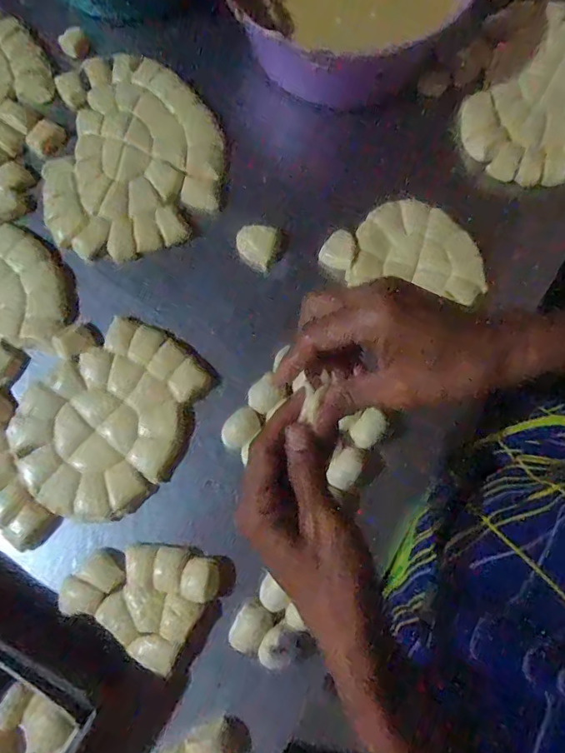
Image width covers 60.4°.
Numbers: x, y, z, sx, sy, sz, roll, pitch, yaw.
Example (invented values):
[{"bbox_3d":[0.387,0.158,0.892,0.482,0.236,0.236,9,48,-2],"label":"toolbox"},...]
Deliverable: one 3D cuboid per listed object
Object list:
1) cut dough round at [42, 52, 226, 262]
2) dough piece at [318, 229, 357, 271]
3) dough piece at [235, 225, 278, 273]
[{"bbox_3d":[-0.171,-0.263,0.573,0.197,0.016,0.254,1,75,1],"label":"cut dough round"},{"bbox_3d":[0.065,-0.143,0.548,0.038,0.018,0.041,0,75,0],"label":"dough piece"},{"bbox_3d":[-0.032,-0.149,0.555,0.043,0.022,0.047,18,76,5],"label":"dough piece"}]

